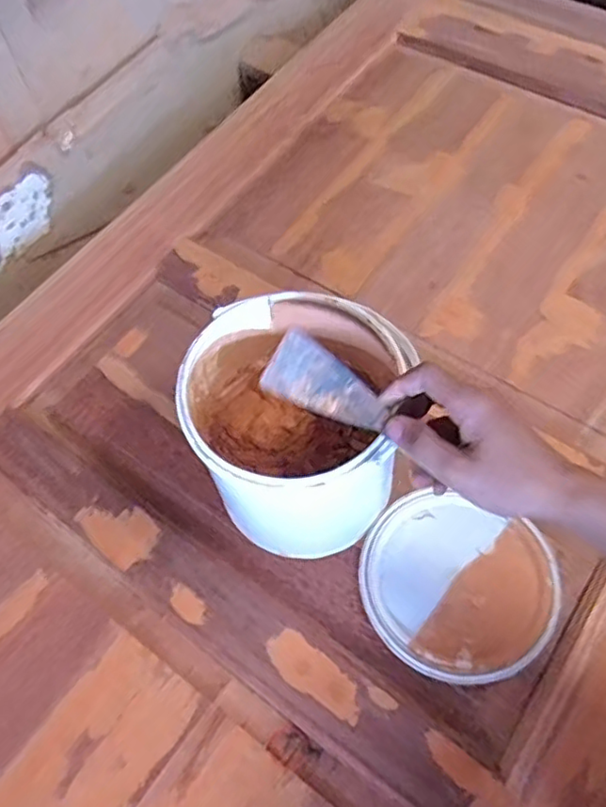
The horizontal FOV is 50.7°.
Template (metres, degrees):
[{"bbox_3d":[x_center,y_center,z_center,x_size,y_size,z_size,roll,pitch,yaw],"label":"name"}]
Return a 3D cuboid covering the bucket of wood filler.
[{"bbox_3d":[-0.008,0.026,0.581,0.169,0.187,0.168,-2,61,3],"label":"bucket of wood filler"}]

